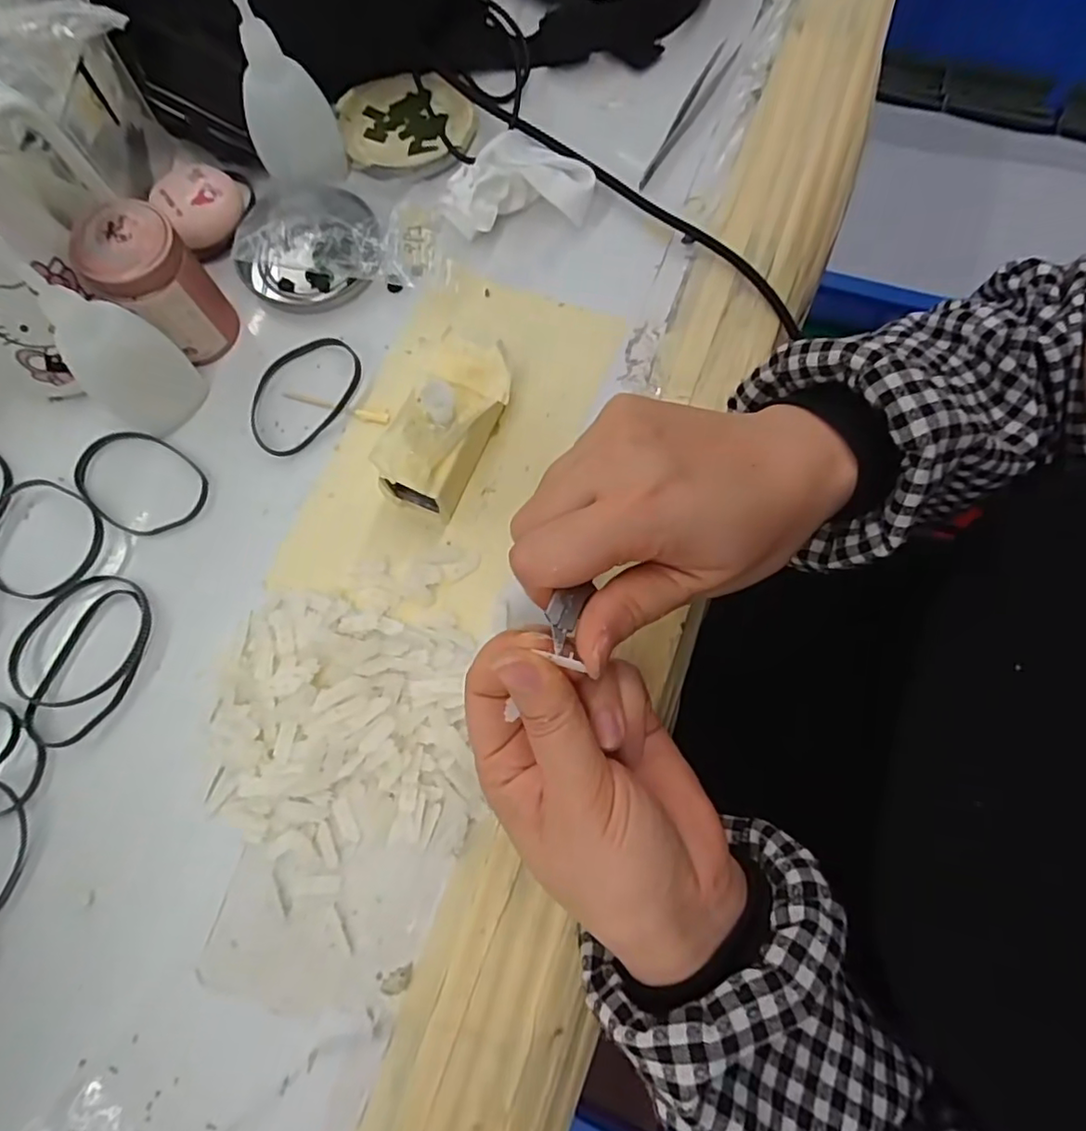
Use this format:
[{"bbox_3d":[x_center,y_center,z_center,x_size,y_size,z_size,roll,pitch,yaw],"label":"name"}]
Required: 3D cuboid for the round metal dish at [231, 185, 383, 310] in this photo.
[{"bbox_3d":[-0.128,-0.179,0.337,0.073,0.020,0.071,0,74,0],"label":"round metal dish"}]

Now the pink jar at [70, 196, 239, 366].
[{"bbox_3d":[-0.188,-0.135,0.304,0.045,0.066,0.040,-39,78,-10],"label":"pink jar"}]

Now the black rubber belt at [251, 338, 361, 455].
[{"bbox_3d":[-0.127,-0.092,0.324,0.049,0.004,0.071,40,78,10],"label":"black rubber belt"}]

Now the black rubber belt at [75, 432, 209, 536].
[{"bbox_3d":[-0.202,-0.043,0.308,0.066,0.004,0.049,36,77,9],"label":"black rubber belt"}]

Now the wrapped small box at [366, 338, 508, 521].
[{"bbox_3d":[-0.044,-0.066,0.296,0.045,0.042,0.086,24,75,6],"label":"wrapped small box"}]

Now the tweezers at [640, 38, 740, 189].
[{"bbox_3d":[0.087,-0.271,0.368,0.014,0.006,0.120,28,76,8],"label":"tweezers"}]

